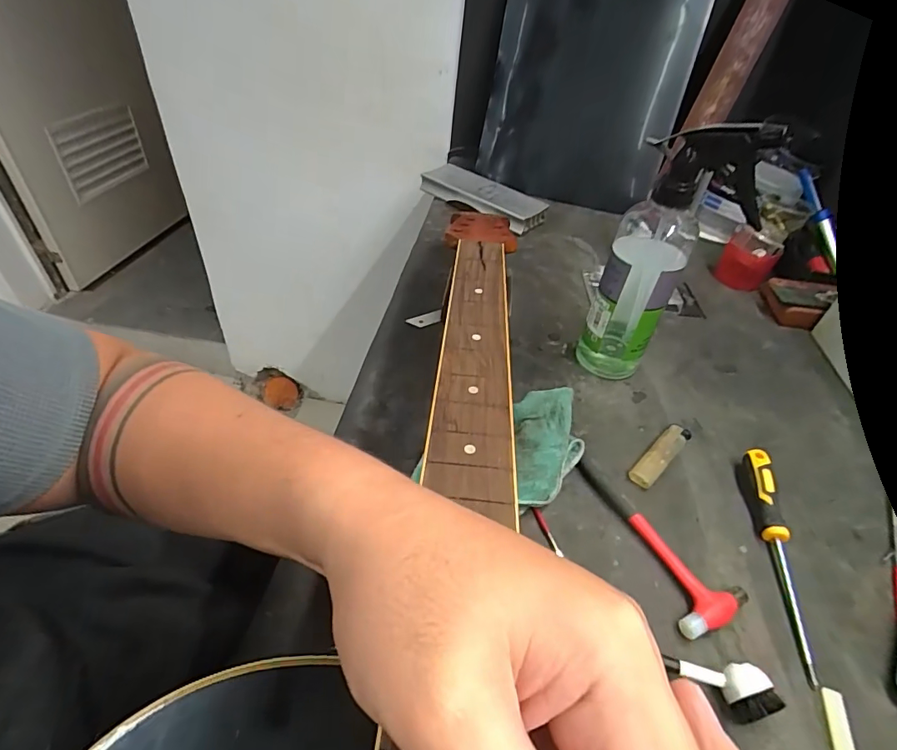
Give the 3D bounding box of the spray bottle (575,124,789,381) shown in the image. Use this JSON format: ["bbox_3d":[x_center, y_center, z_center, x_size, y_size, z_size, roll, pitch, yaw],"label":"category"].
[{"bbox_3d":[0.192,-0.097,0.427,0.093,0.235,0.059,20,44,13],"label":"spray bottle"}]

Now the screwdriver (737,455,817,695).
[{"bbox_3d":[0.247,0.126,0.350,0.018,0.023,0.164,11,42,4],"label":"screwdriver"}]

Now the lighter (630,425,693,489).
[{"bbox_3d":[0.187,0.069,0.415,0.084,0.012,0.020,-31,55,-35],"label":"lighter"}]

